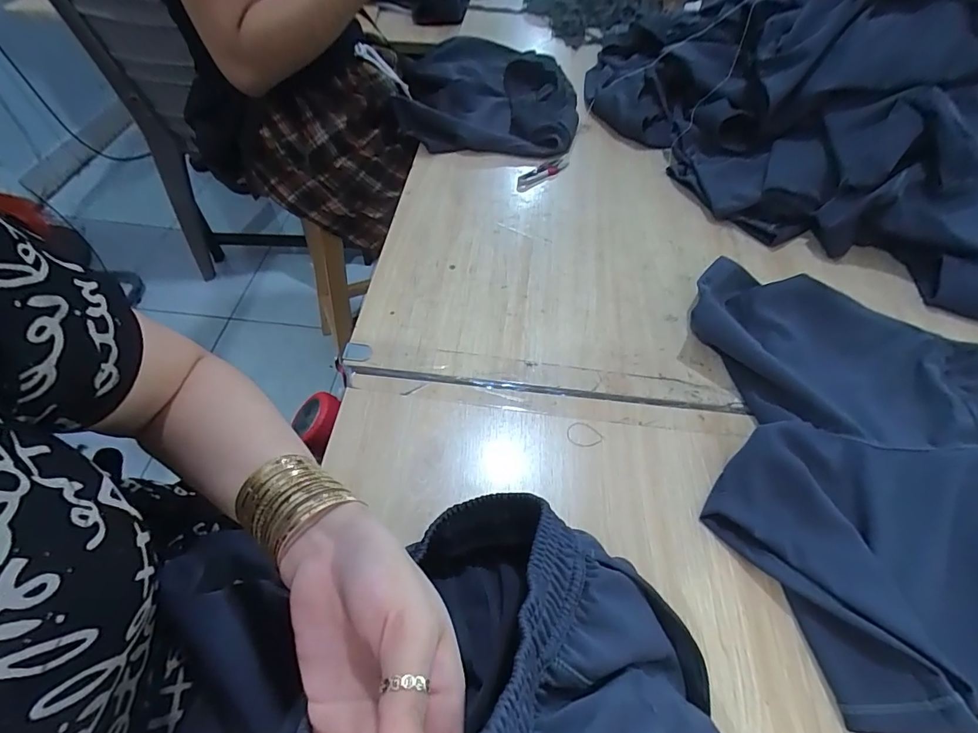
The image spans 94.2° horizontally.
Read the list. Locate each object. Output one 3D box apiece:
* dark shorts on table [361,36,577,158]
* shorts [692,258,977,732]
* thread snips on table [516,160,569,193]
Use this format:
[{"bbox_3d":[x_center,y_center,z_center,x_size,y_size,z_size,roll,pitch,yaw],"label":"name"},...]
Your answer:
[{"bbox_3d":[-0.031,-0.485,0.797,0.354,0.066,0.349,3,54,-1],"label":"dark shorts on table"},{"bbox_3d":[0.369,0.072,0.412,0.333,0.053,0.426,8,54,2],"label":"shorts"},{"bbox_3d":[0.077,-0.288,0.681,0.106,0.006,0.027,-36,64,-25],"label":"thread snips on table"}]

